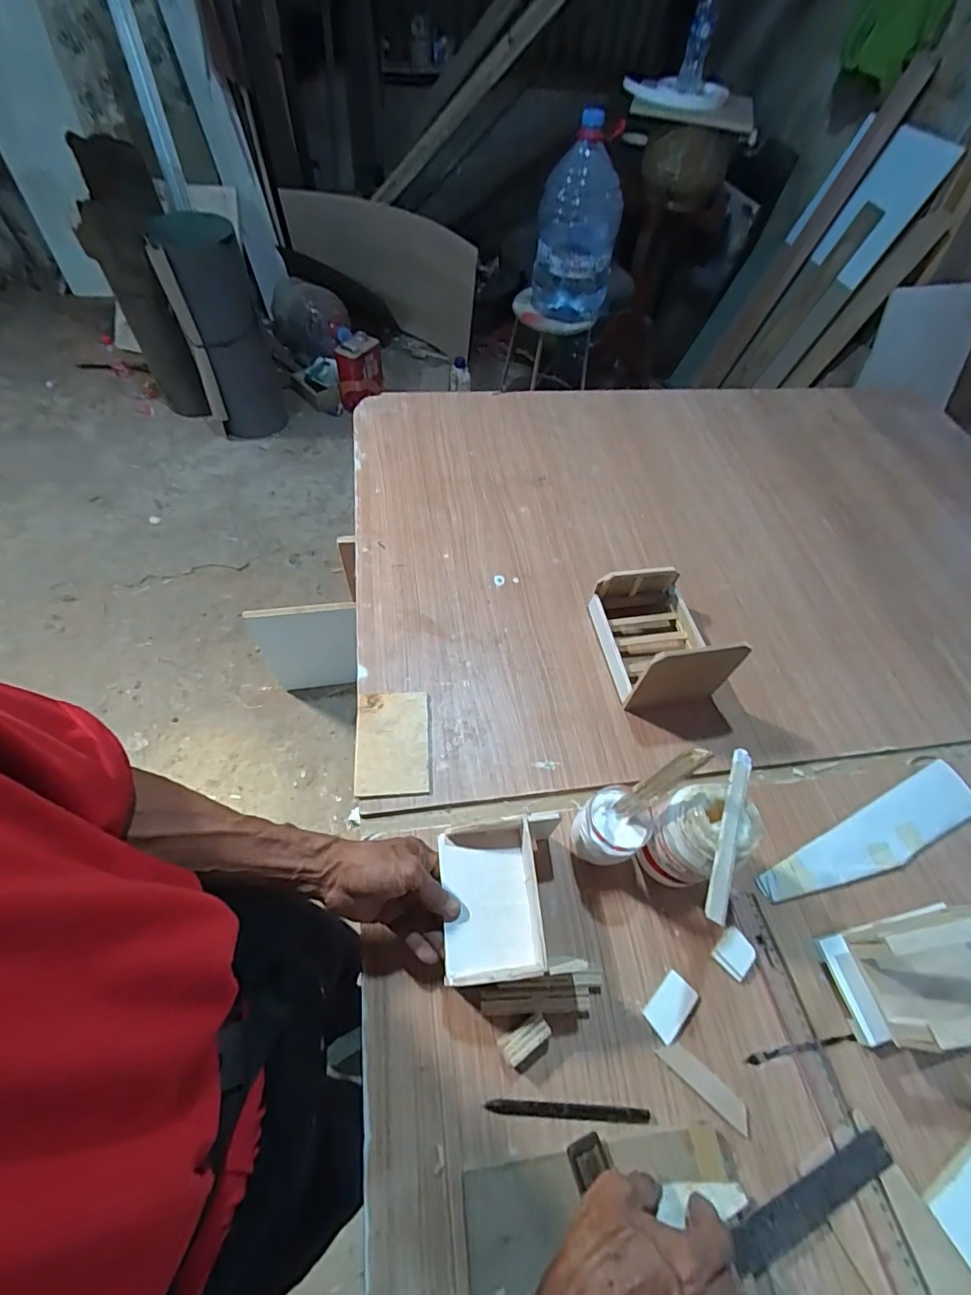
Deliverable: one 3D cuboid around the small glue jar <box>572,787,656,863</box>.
[{"bbox_3d":[0.121,0.185,0.510,0.062,0.090,0.059,2,58,-4],"label":"small glue jar"}]

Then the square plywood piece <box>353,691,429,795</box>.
[{"bbox_3d":[-0.108,0.110,0.587,0.080,0.010,0.121,-2,58,-6],"label":"square plywood piece"}]

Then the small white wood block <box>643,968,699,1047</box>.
[{"bbox_3d":[0.172,0.334,0.471,0.052,0.004,0.033,-38,68,-25],"label":"small white wood block"}]

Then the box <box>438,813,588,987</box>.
[{"bbox_3d":[0.017,0.221,0.450,0.108,0.031,0.124,-3,58,-7],"label":"box"}]

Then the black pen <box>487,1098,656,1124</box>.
[{"bbox_3d":[0.070,0.388,0.423,0.135,0.004,0.011,5,57,-2],"label":"black pen"}]

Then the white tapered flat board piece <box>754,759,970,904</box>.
[{"bbox_3d":[0.437,0.216,0.567,0.308,0.007,0.063,-20,62,-17],"label":"white tapered flat board piece"}]

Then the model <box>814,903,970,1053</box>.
[{"bbox_3d":[0.408,0.282,0.440,0.138,0.149,0.080,-8,59,-10],"label":"model"}]

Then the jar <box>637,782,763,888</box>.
[{"bbox_3d":[0.198,0.185,0.490,0.069,0.135,0.079,-37,68,-24],"label":"jar"}]

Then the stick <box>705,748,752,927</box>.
[{"bbox_3d":[0.207,0.154,0.426,0.018,0.005,0.148,26,61,2],"label":"stick"}]

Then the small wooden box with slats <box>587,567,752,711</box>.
[{"bbox_3d":[0.221,-0.027,0.633,0.128,0.119,0.164,-10,59,-11],"label":"small wooden box with slats"}]

